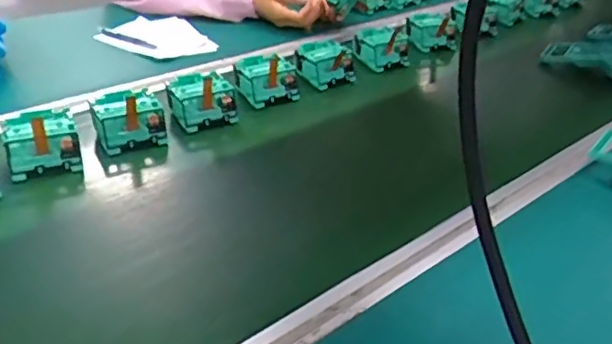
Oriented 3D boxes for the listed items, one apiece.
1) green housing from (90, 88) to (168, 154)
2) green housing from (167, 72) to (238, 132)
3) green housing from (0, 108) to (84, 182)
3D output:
[{"bbox_3d":[-0.210,-0.063,0.706,0.079,0.043,0.073,-14,38,-26],"label":"green housing"},{"bbox_3d":[-0.136,-0.094,0.759,0.080,0.050,0.075,-18,40,-30],"label":"green housing"},{"bbox_3d":[-0.290,-0.033,0.651,0.076,0.045,0.078,-11,37,-23],"label":"green housing"}]

